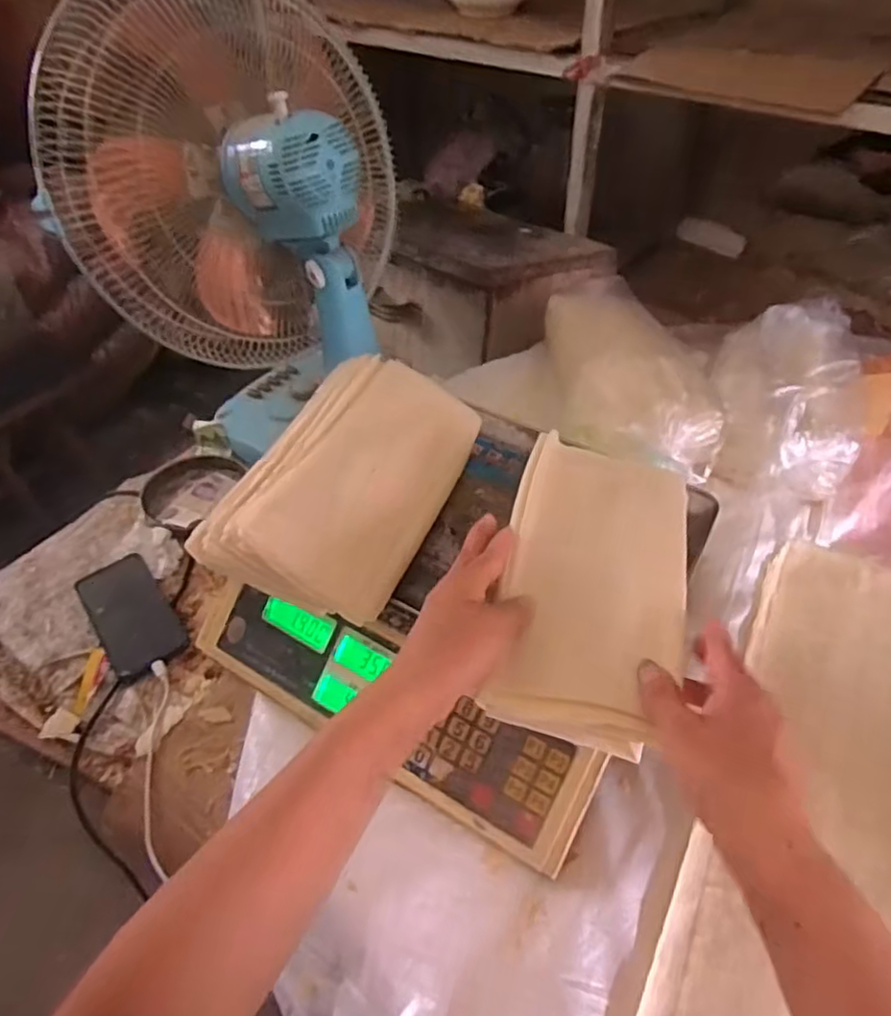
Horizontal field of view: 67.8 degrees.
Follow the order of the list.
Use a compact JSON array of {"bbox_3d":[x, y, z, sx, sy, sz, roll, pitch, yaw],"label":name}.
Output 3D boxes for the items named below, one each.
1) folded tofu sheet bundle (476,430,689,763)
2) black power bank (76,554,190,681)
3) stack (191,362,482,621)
[{"bbox_3d":[0.104,0.047,0.465,0.119,0.038,0.240,9,46,11],"label":"folded tofu sheet bundle"},{"bbox_3d":[-0.334,0.110,0.701,0.076,0.018,0.153,-35,56,-14],"label":"black power bank"},{"bbox_3d":[-0.069,-0.034,0.525,0.134,0.063,0.251,15,47,16],"label":"stack"}]

